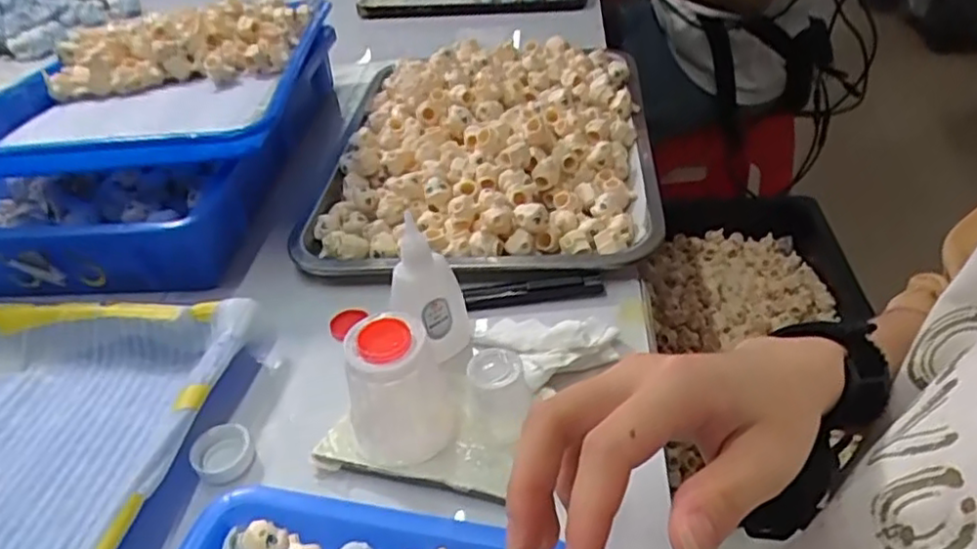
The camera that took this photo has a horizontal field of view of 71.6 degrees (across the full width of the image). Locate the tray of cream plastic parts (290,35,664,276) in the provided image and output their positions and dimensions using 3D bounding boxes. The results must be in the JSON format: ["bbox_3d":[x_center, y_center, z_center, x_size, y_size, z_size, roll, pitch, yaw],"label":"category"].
[{"bbox_3d":[-0.004,-0.116,0.560,0.262,0.051,0.319,-1,40,7],"label":"tray of cream plastic parts"}]

